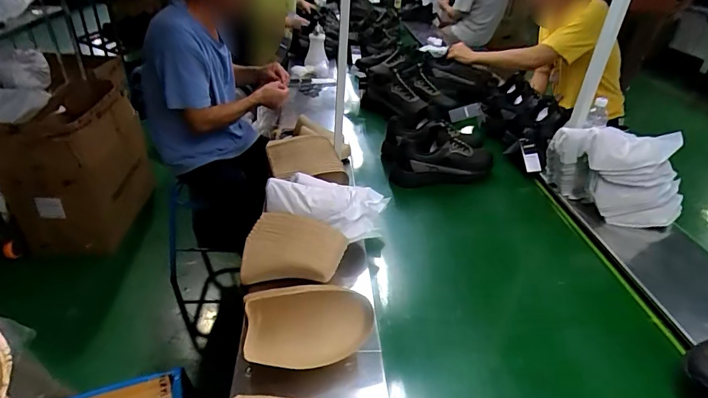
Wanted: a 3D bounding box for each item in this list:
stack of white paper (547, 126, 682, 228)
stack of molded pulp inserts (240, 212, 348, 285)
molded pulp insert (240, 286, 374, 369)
[{"bbox_3d":[0.649,-0.054,1.066,0.317,0.236,0.134,15,35,16],"label":"stack of white paper"},{"bbox_3d":[-0.117,0.101,0.819,0.199,0.087,0.113,7,33,5],"label":"stack of molded pulp inserts"},{"bbox_3d":[-0.066,0.196,0.644,0.197,0.116,0.058,-3,3,-5],"label":"molded pulp insert"}]

